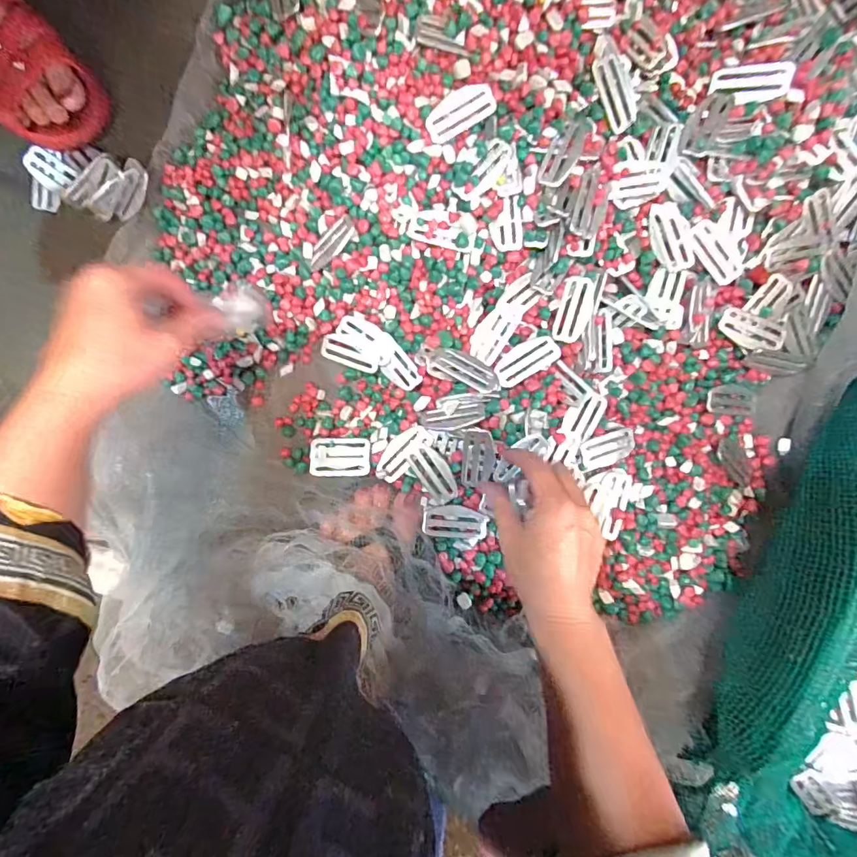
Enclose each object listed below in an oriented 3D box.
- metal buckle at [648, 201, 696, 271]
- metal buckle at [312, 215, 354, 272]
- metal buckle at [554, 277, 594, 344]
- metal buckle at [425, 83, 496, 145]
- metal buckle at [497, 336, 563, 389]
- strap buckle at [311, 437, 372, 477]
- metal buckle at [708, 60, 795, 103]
[{"bbox_3d":[0.223,-0.174,0.432,0.031,0.009,0.061,-17,98,18],"label":"metal buckle"},{"bbox_3d":[-0.089,-0.169,0.435,0.055,0.004,0.021,-37,77,16],"label":"metal buckle"},{"bbox_3d":[0.132,-0.107,0.426,0.024,0.006,0.058,15,93,-2],"label":"metal buckle"},{"bbox_3d":[0.026,-0.267,0.398,0.059,0.008,0.029,-31,94,1],"label":"metal buckle"},{"bbox_3d":[0.090,-0.062,0.434,0.061,0.005,0.028,-30,81,9],"label":"metal buckle"},{"bbox_3d":[-0.085,0.027,0.452,0.060,0.007,0.037,1,78,7],"label":"strap buckle"},{"bbox_3d":[0.270,-0.290,0.397,0.058,0.005,0.031,12,92,27],"label":"metal buckle"}]

